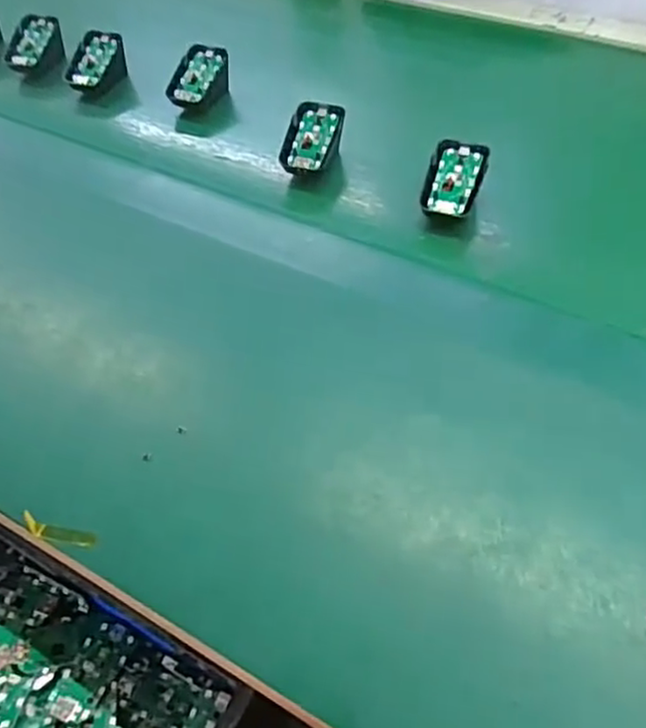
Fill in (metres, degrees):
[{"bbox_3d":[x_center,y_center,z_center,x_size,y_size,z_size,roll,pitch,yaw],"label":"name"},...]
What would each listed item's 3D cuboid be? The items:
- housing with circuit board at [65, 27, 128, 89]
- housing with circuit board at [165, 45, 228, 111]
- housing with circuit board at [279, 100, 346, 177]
[{"bbox_3d":[-0.237,-0.303,0.671,0.049,0.054,0.069,19,53,19],"label":"housing with circuit board"},{"bbox_3d":[-0.124,-0.274,0.640,0.045,0.052,0.069,15,52,16],"label":"housing with circuit board"},{"bbox_3d":[-0.008,-0.194,0.560,0.044,0.017,0.069,13,72,8],"label":"housing with circuit board"}]

